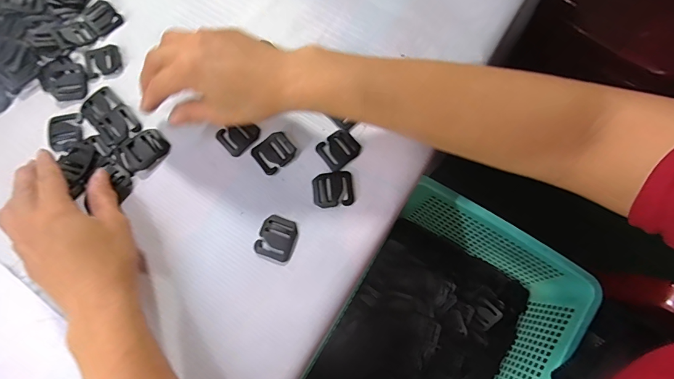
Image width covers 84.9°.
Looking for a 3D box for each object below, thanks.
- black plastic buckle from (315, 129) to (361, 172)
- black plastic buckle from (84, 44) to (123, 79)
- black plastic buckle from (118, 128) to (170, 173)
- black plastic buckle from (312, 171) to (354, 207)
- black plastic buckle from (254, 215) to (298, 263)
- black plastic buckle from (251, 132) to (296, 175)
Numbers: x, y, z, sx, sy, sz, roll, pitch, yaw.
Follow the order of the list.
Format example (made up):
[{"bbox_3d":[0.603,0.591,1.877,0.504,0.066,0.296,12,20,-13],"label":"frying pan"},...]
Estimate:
[{"bbox_3d":[0.002,-0.037,0.326,0.034,0.004,0.030,-38,79,-7],"label":"black plastic buckle"},{"bbox_3d":[-0.227,-0.126,0.357,0.032,0.004,0.030,-20,77,-4],"label":"black plastic buckle"},{"bbox_3d":[-0.174,-0.036,0.330,0.029,0.007,0.042,43,81,10],"label":"black plastic buckle"},{"bbox_3d":[-0.003,-0.001,0.318,0.034,0.004,0.031,-4,76,0],"label":"black plastic buckle"},{"bbox_3d":[-0.051,0.040,0.309,0.030,0.004,0.035,19,78,6],"label":"black plastic buckle"},{"bbox_3d":[-0.055,-0.034,0.327,0.035,0.004,0.029,-38,79,-7],"label":"black plastic buckle"}]

